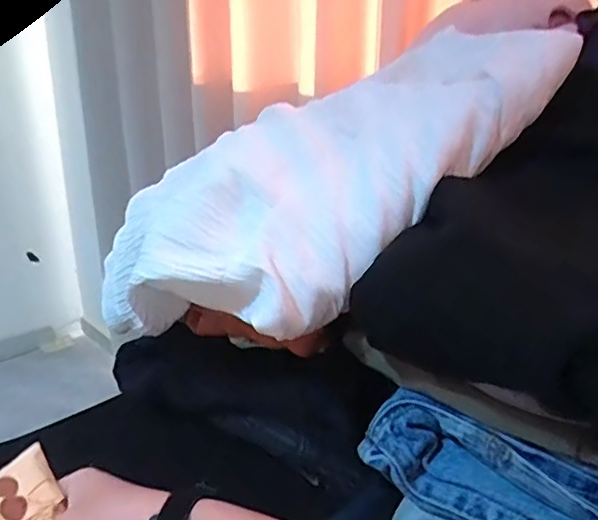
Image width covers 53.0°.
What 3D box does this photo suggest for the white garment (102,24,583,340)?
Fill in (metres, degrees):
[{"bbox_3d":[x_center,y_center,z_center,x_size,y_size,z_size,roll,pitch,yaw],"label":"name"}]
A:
[{"bbox_3d":[0.034,-0.080,0.483,0.428,0.104,0.187,-35,34,-13],"label":"white garment"}]

